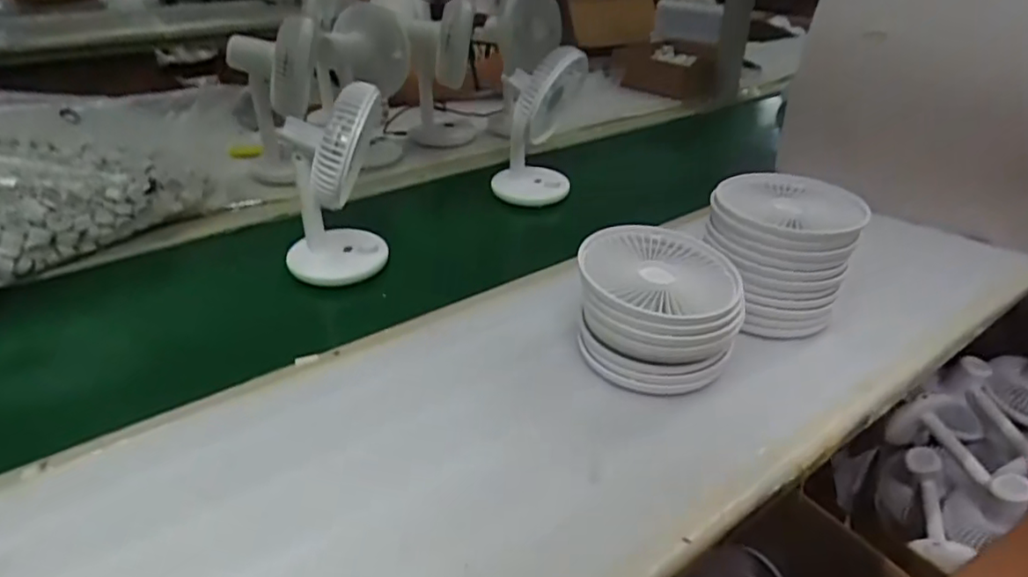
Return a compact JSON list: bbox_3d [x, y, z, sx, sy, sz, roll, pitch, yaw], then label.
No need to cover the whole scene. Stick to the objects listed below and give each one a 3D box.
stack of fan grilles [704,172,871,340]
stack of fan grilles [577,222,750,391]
[{"bbox_3d":[0.250,-0.028,0.610,0.122,0.133,0.130,4,31,9],"label":"stack of fan grilles"},{"bbox_3d":[0.120,0.026,0.537,0.123,0.114,0.127,3,31,9],"label":"stack of fan grilles"}]

